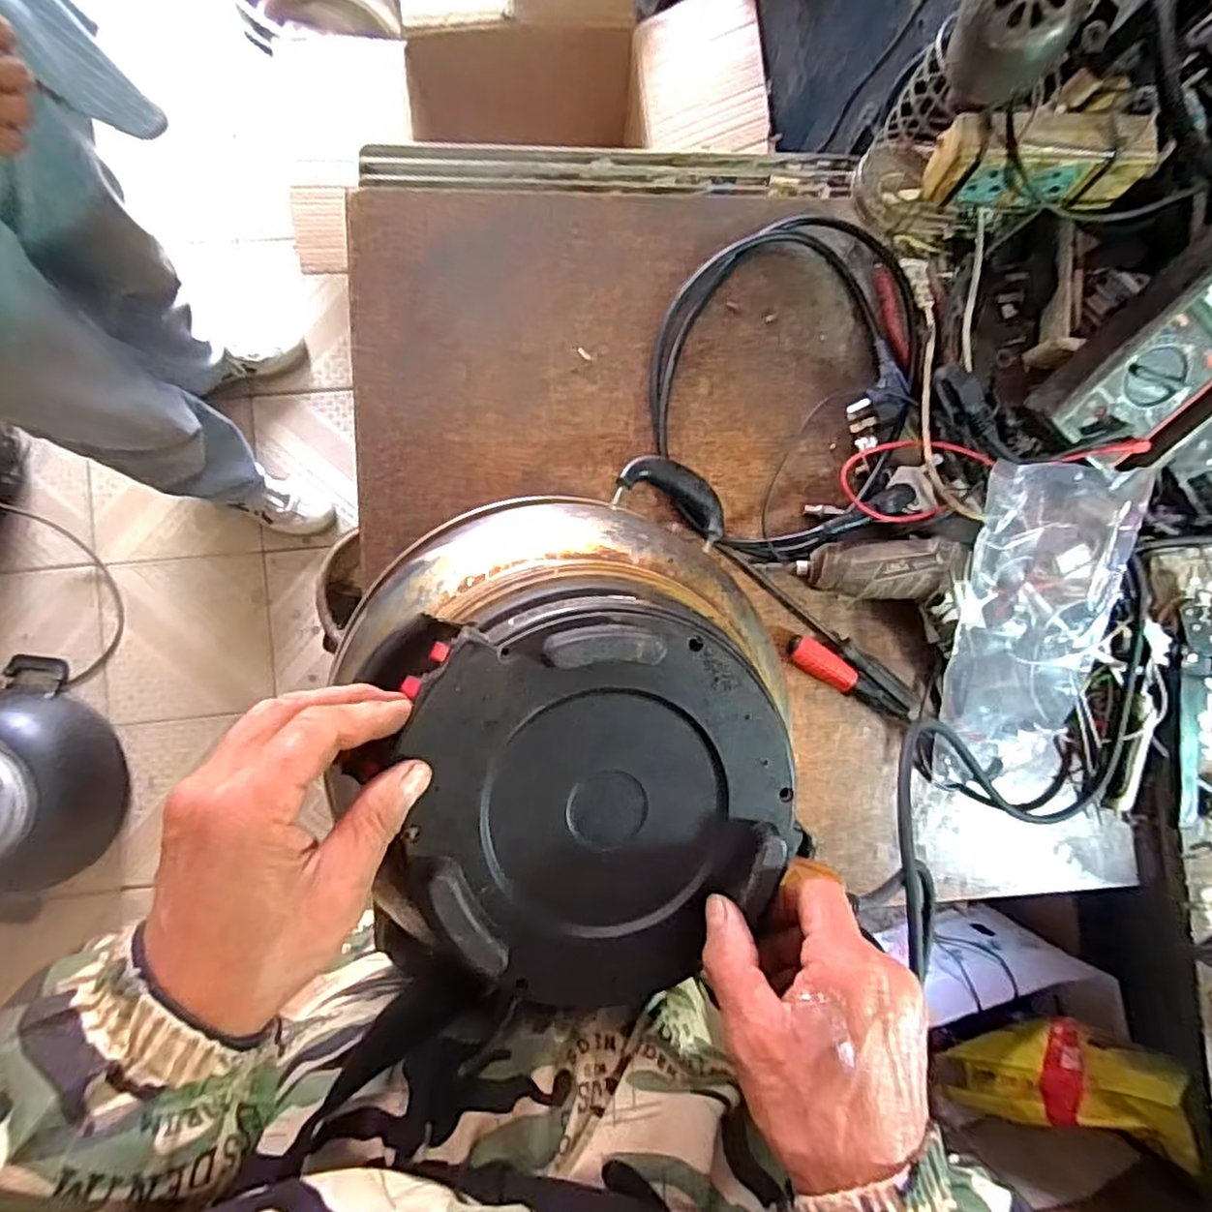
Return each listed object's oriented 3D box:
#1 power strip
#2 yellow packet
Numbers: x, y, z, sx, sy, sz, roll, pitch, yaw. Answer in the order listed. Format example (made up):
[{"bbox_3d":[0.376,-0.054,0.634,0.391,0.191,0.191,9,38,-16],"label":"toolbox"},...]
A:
[{"bbox_3d":[0.299,-0.308,0.474,0.140,0.055,0.041,0,88,-3],"label":"power strip"},{"bbox_3d":[0.701,0.726,1.078,0.115,0.361,0.162,42,55,-1],"label":"yellow packet"}]

